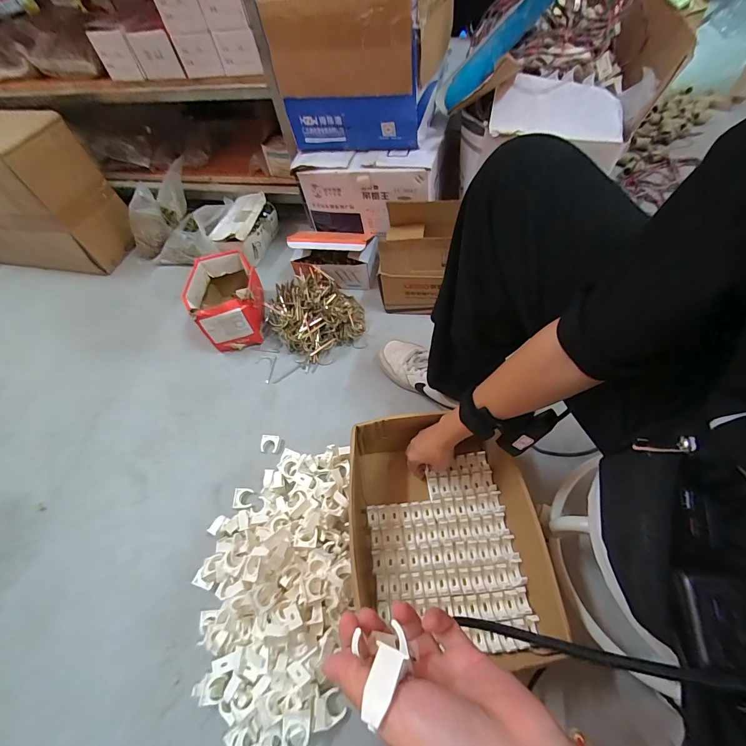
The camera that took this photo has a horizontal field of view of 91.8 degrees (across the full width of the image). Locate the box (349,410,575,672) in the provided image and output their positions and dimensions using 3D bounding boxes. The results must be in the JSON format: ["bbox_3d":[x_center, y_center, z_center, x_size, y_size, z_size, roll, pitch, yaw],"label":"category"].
[{"bbox_3d":[0.098,0.214,0.517,0.263,0.119,0.310,-5,57,1],"label":"box"}]

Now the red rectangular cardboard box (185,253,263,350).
[{"bbox_3d":[-0.322,-0.164,0.818,0.152,0.120,0.179,-20,56,-5],"label":"red rectangular cardboard box"}]

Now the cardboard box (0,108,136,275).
[{"bbox_3d":[-0.885,-0.447,0.930,0.385,0.343,0.201,9,58,14],"label":"cardboard box"}]

